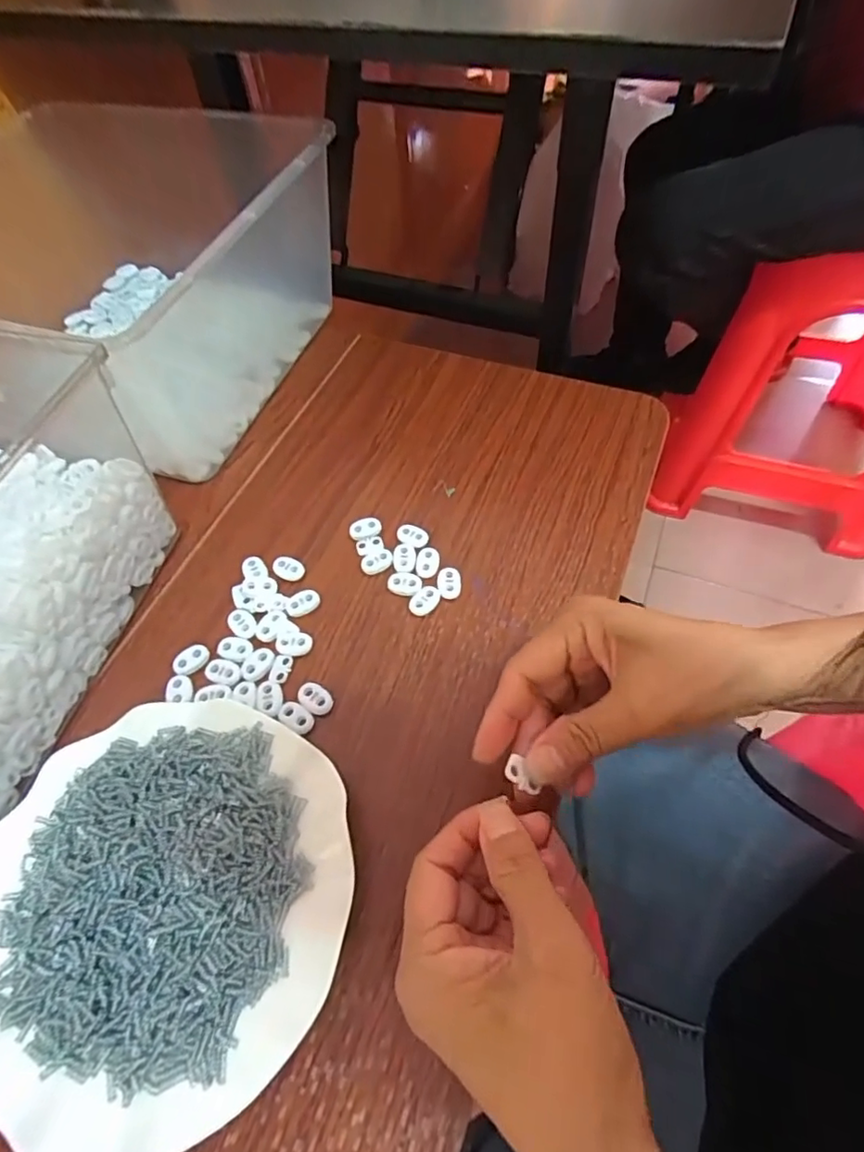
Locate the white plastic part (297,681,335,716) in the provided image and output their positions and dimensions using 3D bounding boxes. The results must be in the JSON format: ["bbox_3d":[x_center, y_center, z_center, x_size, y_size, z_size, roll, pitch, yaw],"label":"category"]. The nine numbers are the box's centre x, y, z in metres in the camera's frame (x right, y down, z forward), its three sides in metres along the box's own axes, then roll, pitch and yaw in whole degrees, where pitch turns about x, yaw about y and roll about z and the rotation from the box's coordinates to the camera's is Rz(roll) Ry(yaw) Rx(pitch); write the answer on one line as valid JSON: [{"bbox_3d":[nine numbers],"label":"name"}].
[{"bbox_3d":[-0.070,0.073,0.339,0.025,0.004,0.016,33,65,20],"label":"white plastic part"}]

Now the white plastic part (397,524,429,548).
[{"bbox_3d":[-0.014,-0.028,0.398,0.023,0.004,0.015,20,61,14],"label":"white plastic part"}]

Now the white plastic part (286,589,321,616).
[{"bbox_3d":[-0.085,0.017,0.375,0.022,0.004,0.016,-17,59,-8],"label":"white plastic part"}]

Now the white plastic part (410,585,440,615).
[{"bbox_3d":[-0.004,0.016,0.371,0.022,0.005,0.016,-34,63,-17],"label":"white plastic part"}]

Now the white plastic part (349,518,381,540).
[{"bbox_3d":[-0.048,-0.034,0.405,0.022,0.005,0.015,-11,58,-4],"label":"white plastic part"}]

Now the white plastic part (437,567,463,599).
[{"bbox_3d":[0.012,0.005,0.377,0.016,0.006,0.022,-9,58,-3],"label":"white plastic part"}]

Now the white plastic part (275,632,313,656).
[{"bbox_3d":[-0.088,0.043,0.359,0.023,0.004,0.014,-5,58,0],"label":"white plastic part"}]

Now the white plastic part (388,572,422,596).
[{"bbox_3d":[-0.018,0.004,0.376,0.022,0.004,0.015,10,59,8],"label":"white plastic part"}]

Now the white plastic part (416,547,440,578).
[{"bbox_3d":[-0.003,-0.011,0.383,0.015,0.004,0.022,11,59,9],"label":"white plastic part"}]

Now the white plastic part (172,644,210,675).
[{"bbox_3d":[-0.152,0.052,0.357,0.022,0.005,0.015,-34,63,-17],"label":"white plastic part"}]

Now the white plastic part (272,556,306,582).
[{"bbox_3d":[-0.100,-0.005,0.392,0.025,0.004,0.016,32,65,20],"label":"white plastic part"}]

